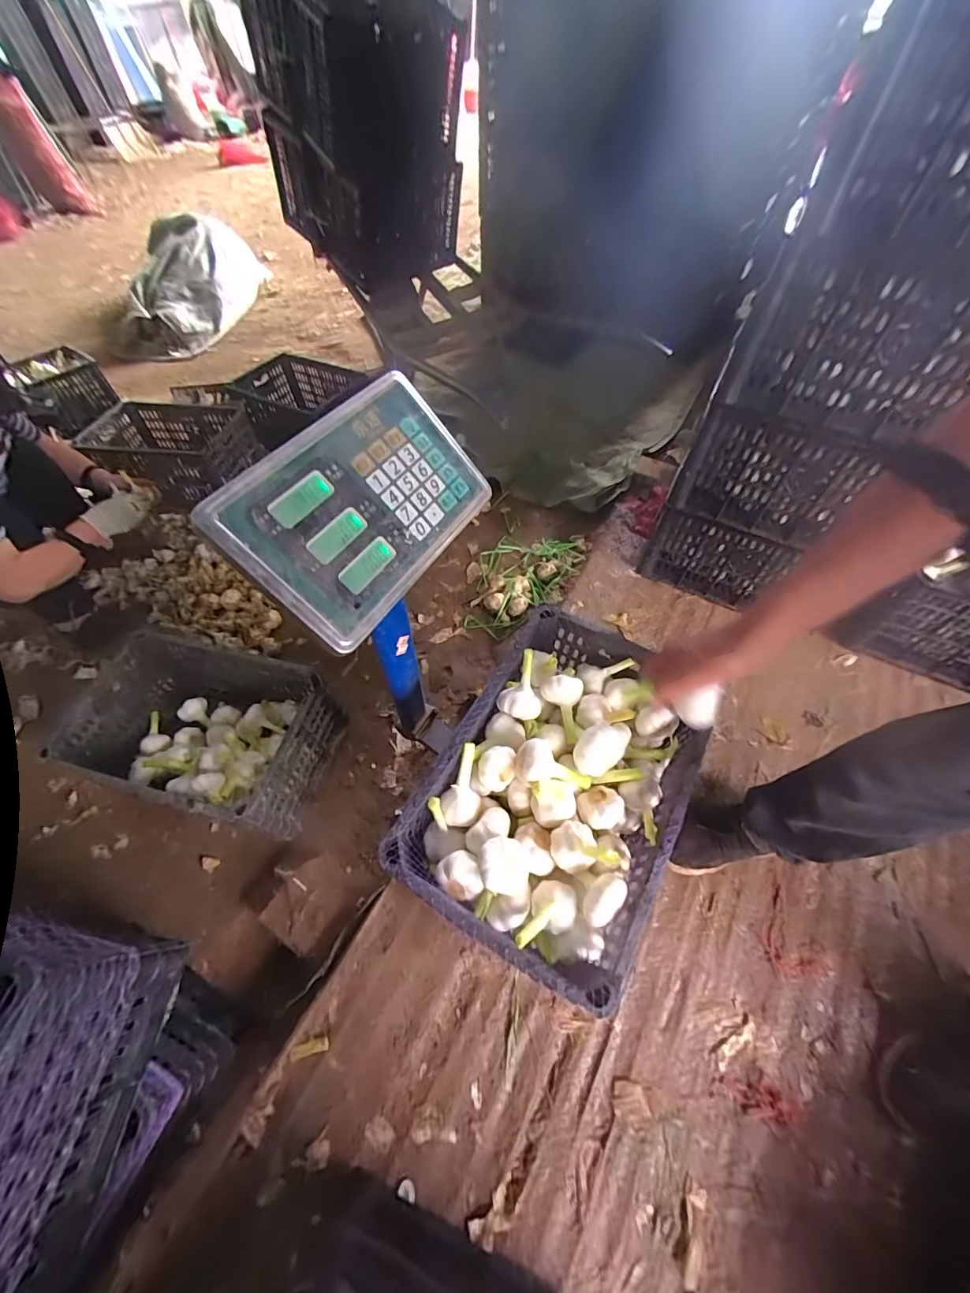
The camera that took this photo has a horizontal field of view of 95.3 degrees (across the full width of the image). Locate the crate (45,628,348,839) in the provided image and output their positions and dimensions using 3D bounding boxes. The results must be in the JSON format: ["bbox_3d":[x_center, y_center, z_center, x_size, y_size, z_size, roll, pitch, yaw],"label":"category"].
[{"bbox_3d":[-0.575,0.180,0.927,0.459,0.209,0.300,13,59,10],"label":"crate"}]

